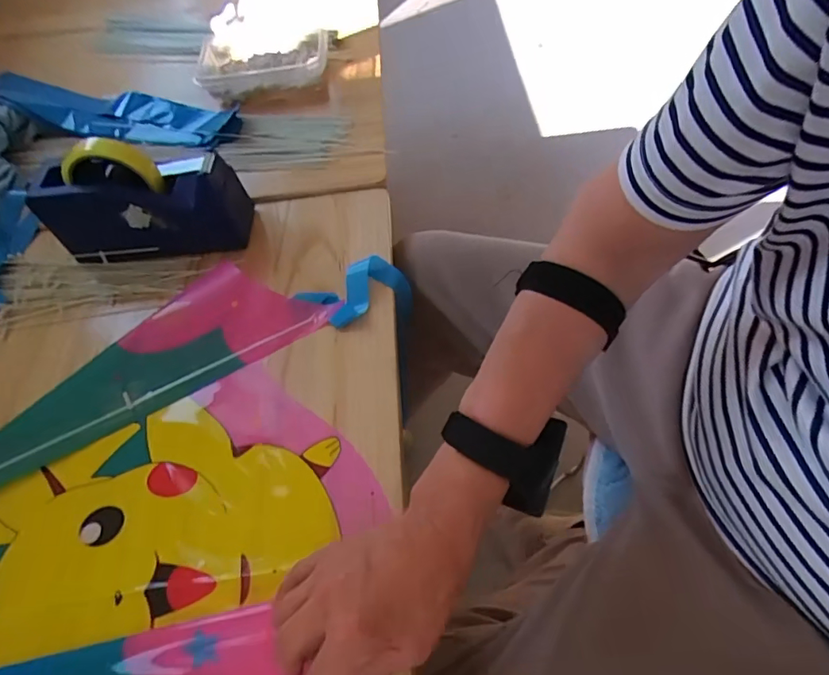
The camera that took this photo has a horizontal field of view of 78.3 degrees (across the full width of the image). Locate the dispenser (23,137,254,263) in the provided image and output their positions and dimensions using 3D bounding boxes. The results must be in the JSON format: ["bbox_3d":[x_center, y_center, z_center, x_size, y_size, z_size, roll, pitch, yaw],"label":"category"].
[{"bbox_3d":[-0.296,-0.151,0.548,0.202,0.117,0.069,-6,57,2],"label":"dispenser"}]

